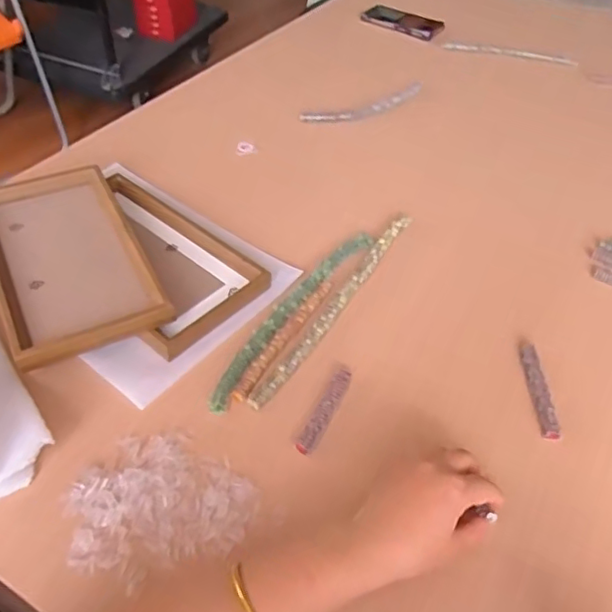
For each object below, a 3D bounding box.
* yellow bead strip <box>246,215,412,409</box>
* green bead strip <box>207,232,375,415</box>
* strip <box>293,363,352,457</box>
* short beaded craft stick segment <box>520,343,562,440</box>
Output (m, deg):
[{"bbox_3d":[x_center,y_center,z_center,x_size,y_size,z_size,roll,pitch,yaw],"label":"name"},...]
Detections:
[{"bbox_3d":[0.040,-0.011,0.649,0.018,0.010,0.340,26,51,18],"label":"yellow bead strip"},{"bbox_3d":[-0.012,0.002,0.634,0.032,0.014,0.299,27,51,20],"label":"green bead strip"},{"bbox_3d":[0.020,0.095,0.552,0.017,0.004,0.103,22,49,15],"label":"strip"},{"bbox_3d":[0.229,0.081,0.584,0.019,0.011,0.110,2,47,-2],"label":"short beaded craft stick segment"}]

